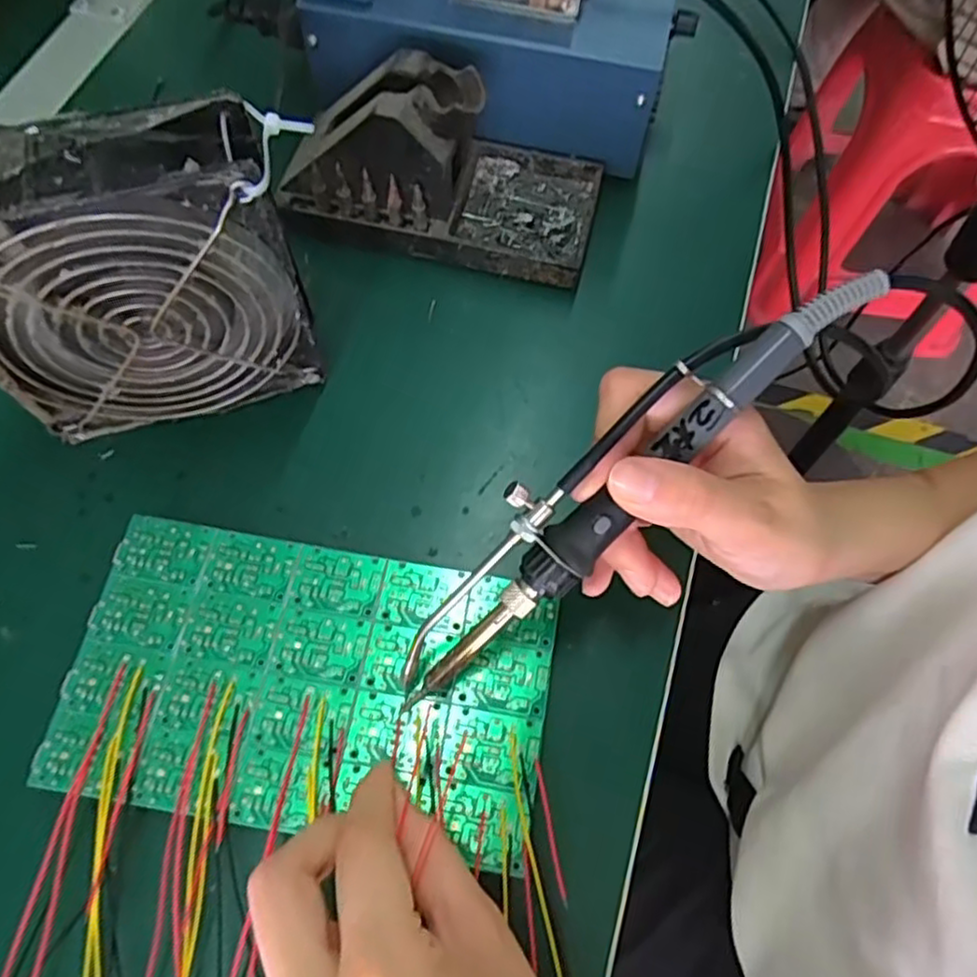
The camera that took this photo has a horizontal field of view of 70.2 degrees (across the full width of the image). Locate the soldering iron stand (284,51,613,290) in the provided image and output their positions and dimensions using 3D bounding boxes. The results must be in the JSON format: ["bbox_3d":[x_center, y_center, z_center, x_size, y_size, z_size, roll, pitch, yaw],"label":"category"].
[{"bbox_3d":[-0.021,-0.163,0.342,0.150,0.071,0.076,13,66,2],"label":"soldering iron stand"}]

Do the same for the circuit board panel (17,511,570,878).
[{"bbox_3d":[-0.066,0.071,0.259,0.173,0.004,0.100,10,66,2],"label":"circuit board panel"}]

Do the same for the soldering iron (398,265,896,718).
[{"bbox_3d":[0.039,-0.002,0.232,0.205,0.025,0.032,-44,73,9],"label":"soldering iron"}]

